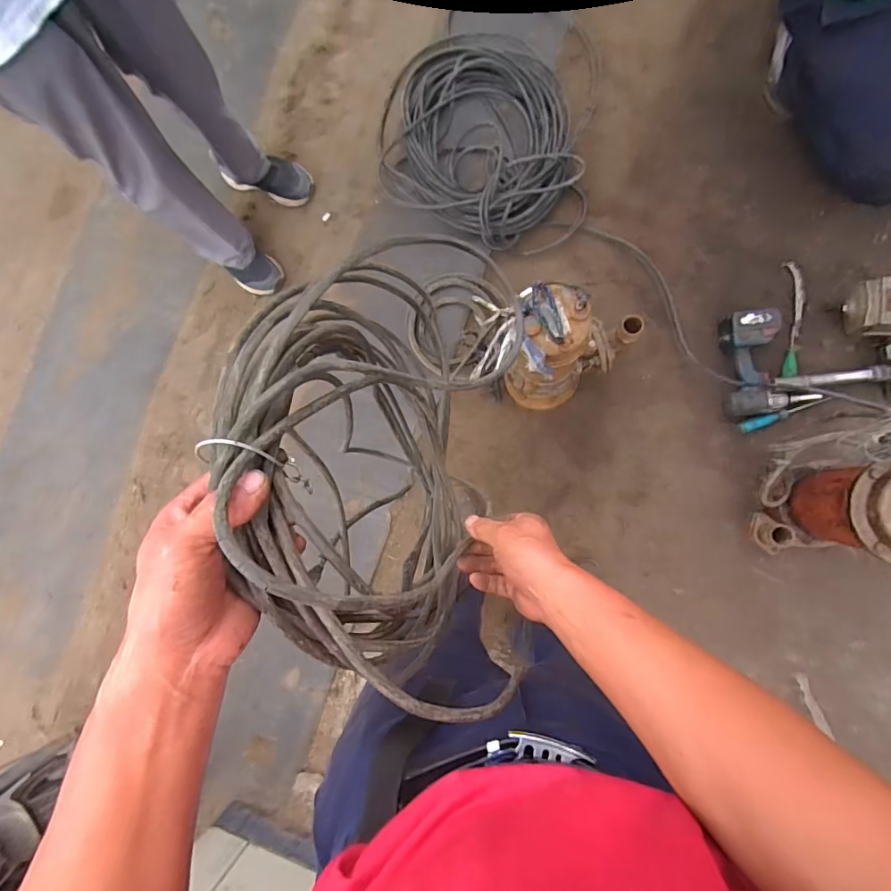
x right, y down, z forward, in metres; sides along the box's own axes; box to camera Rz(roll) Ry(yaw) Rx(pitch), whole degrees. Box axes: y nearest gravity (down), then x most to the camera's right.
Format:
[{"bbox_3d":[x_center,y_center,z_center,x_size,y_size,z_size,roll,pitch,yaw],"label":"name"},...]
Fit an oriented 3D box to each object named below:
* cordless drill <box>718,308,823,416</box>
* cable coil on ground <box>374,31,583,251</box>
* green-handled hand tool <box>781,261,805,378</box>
[{"bbox_3d":[0.746,-0.196,1.153,0.172,0.089,0.242,-6,86,8],"label":"cordless drill"},{"bbox_3d":[0.103,-0.798,1.268,0.624,0.138,0.494,33,92,9],"label":"cable coil on ground"},{"bbox_3d":[0.831,-0.304,1.182,0.053,0.039,0.293,4,87,9],"label":"green-handled hand tool"}]

